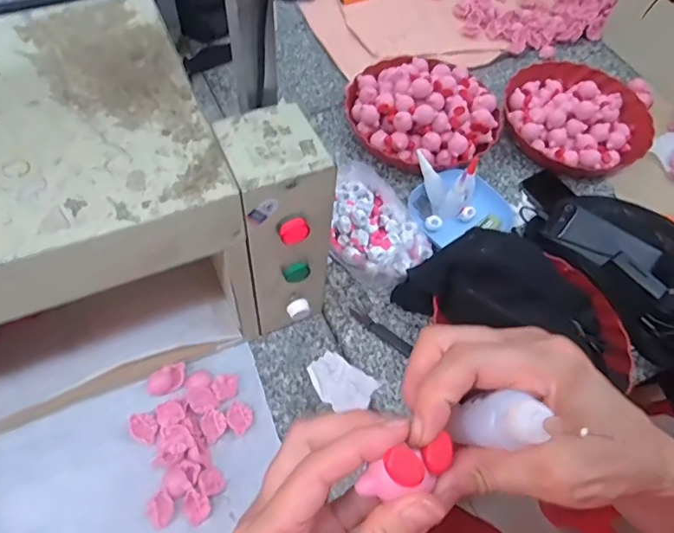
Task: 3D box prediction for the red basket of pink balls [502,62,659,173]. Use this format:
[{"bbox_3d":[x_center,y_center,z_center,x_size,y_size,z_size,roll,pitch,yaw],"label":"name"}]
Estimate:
[{"bbox_3d":[0.390,-0.248,0.829,0.221,0.058,0.227,2,59,-3],"label":"red basket of pink balls"}]

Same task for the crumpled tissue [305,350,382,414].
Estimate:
[{"bbox_3d":[0.004,0.142,0.606,0.082,0.009,0.055,31,62,13],"label":"crumpled tissue"}]

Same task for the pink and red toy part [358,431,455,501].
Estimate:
[{"bbox_3d":[0.030,0.083,0.203,0.041,0.021,0.016,-17,62,-14],"label":"pink and red toy part"}]

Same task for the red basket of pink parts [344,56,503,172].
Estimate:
[{"bbox_3d":[0.139,-0.255,0.798,0.240,0.091,0.233,27,61,11],"label":"red basket of pink parts"}]

